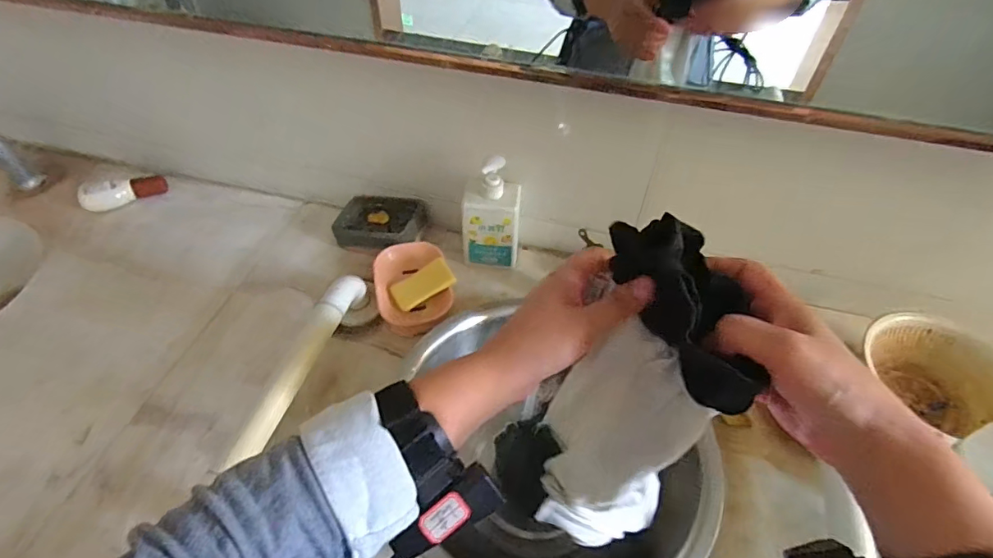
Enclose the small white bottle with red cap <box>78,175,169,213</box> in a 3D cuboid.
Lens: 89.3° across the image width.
[{"bbox_3d":[-0.625,-0.148,0.842,0.124,0.040,0.041,-28,55,-23],"label":"small white bottle with red cap"}]

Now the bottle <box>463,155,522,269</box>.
[{"bbox_3d":[-0.006,-0.087,0.724,0.084,0.181,0.055,2,49,0],"label":"bottle"}]

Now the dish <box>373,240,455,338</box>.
[{"bbox_3d":[-0.119,0.015,0.715,0.101,0.054,0.134,-11,50,-11],"label":"dish"}]

